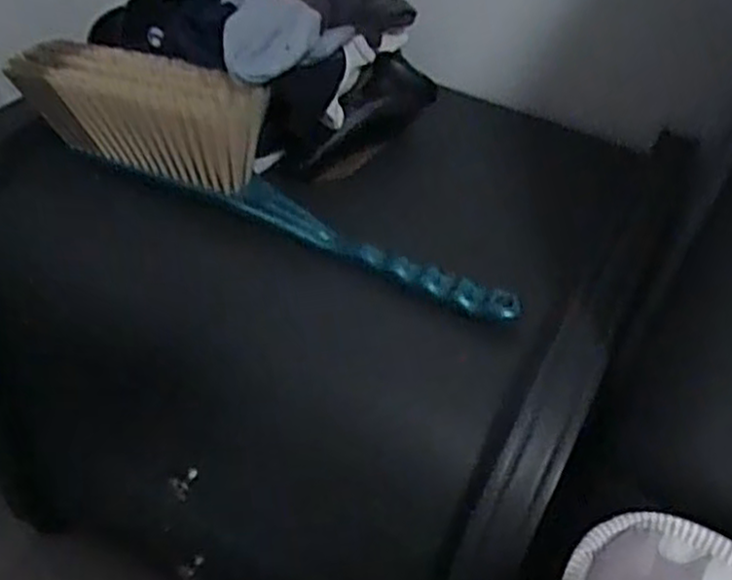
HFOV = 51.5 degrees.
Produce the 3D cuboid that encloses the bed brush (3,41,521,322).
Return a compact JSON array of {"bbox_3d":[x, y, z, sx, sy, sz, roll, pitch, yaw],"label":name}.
[{"bbox_3d":[-0.075,-0.089,0.522,0.393,0.089,0.058,20,45,13],"label":"bed brush"}]

